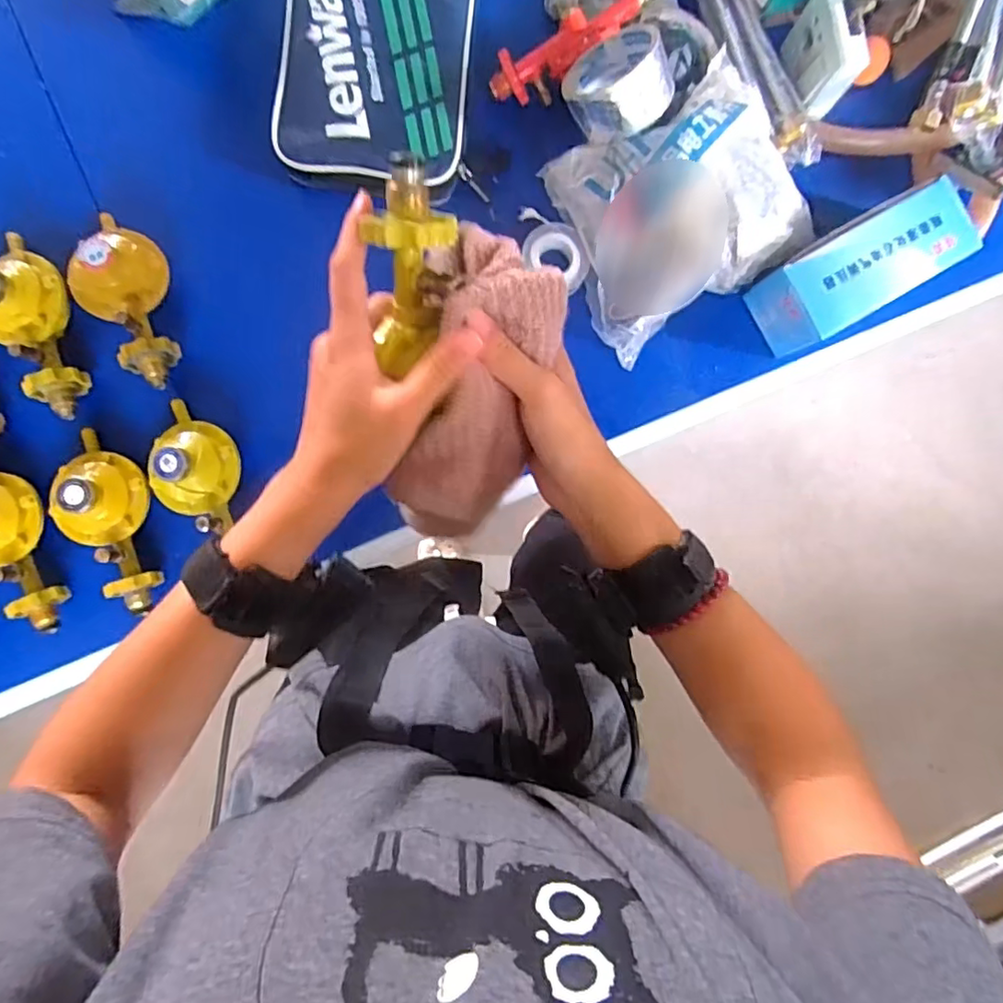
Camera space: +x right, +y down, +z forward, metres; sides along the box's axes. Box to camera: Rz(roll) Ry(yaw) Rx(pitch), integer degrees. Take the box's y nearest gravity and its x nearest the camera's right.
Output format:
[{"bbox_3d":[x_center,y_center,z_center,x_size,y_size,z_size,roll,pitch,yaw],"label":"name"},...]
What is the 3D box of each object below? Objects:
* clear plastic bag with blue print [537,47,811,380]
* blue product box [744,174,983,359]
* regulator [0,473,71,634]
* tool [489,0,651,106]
[{"bbox_3d":[0.169,-0.278,0.550,0.215,0.088,0.184,-29,91,-3],"label":"clear plastic bag with blue print"},{"bbox_3d":[0.346,-0.226,0.566,0.190,0.070,0.083,-31,91,-3],"label":"blue product box"},{"bbox_3d":[-0.450,0.039,0.521,0.077,0.049,0.166,-10,90,-4],"label":"regulator"},{"bbox_3d":[0.073,-0.432,0.551,0.177,0.032,0.044,-24,91,14],"label":"tool"}]

